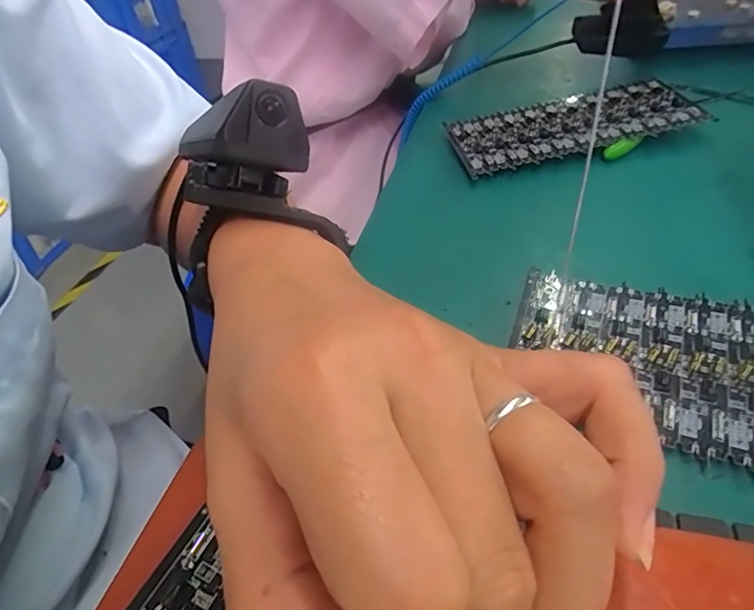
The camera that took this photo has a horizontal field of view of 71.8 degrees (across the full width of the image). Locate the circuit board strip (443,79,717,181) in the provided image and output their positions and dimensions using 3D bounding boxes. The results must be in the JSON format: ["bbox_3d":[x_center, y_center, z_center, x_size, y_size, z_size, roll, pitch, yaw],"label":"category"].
[{"bbox_3d":[0.137,-0.130,0.372,0.162,0.006,0.071,-13,49,2],"label":"circuit board strip"}]

